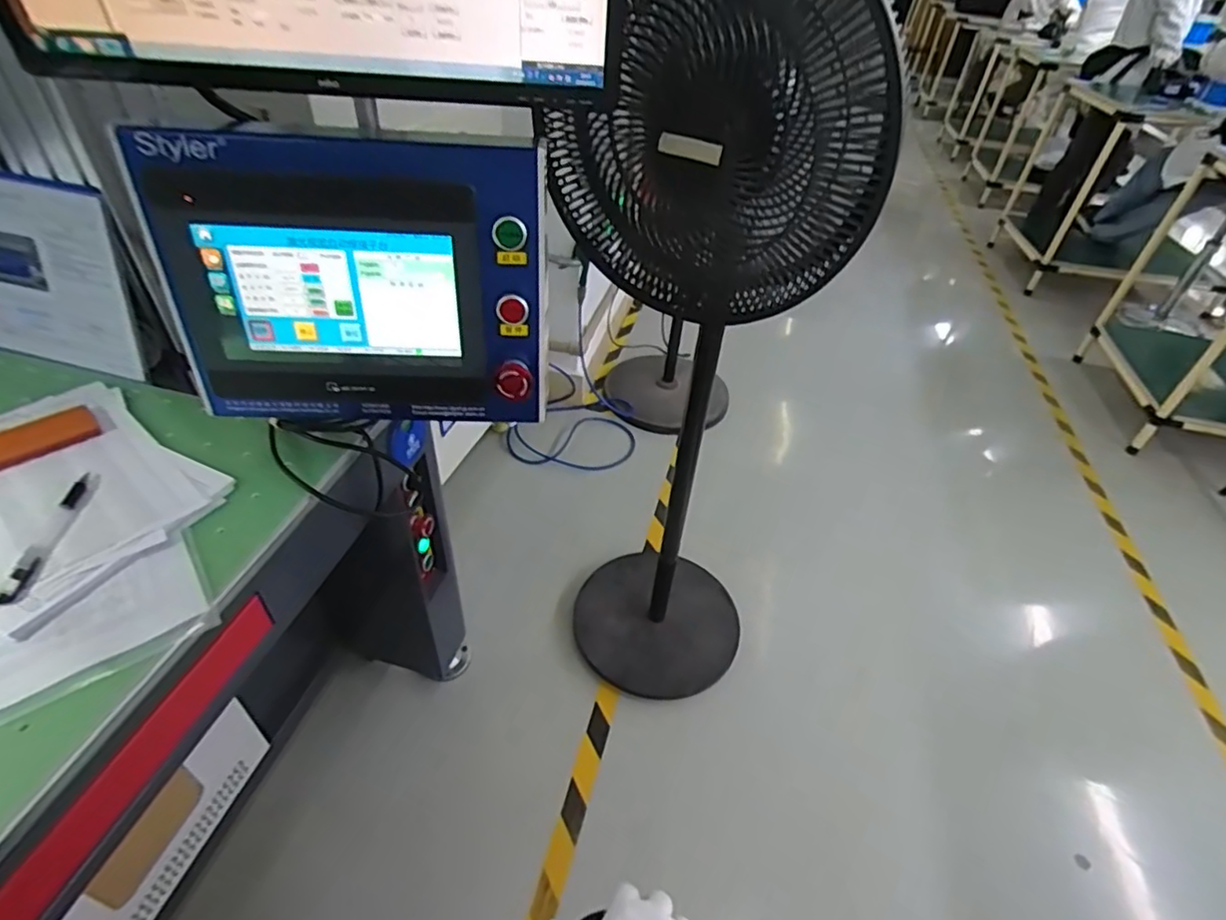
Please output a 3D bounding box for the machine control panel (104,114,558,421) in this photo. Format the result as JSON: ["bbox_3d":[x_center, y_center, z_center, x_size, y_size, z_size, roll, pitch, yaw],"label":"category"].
[{"bbox_3d":[-0.243,-0.160,0.591,0.342,0.268,0.133,-4,43,-10],"label":"machine control panel"}]

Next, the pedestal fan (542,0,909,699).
[{"bbox_3d":[0.097,-0.060,0.951,0.367,1.243,0.311,-1,42,-7],"label":"pedestal fan"}]

